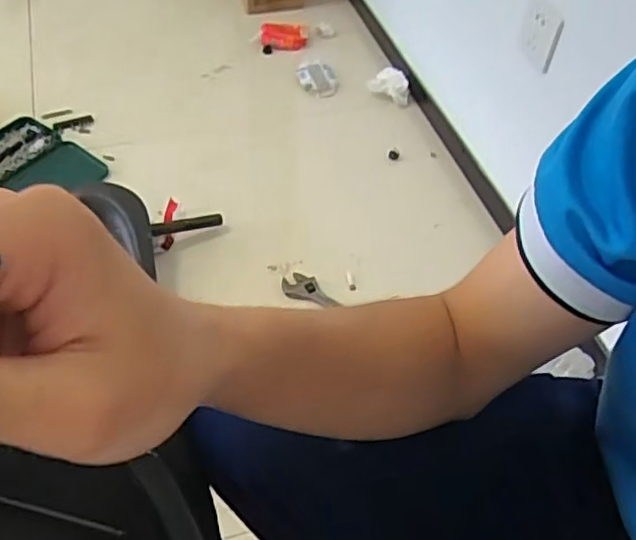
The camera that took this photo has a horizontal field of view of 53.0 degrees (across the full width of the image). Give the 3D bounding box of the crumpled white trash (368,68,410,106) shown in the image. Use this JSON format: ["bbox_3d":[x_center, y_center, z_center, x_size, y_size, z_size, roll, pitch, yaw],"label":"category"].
[{"bbox_3d":[0.155,-0.396,1.372,0.092,0.063,0.056,12,50,6],"label":"crumpled white trash"}]

